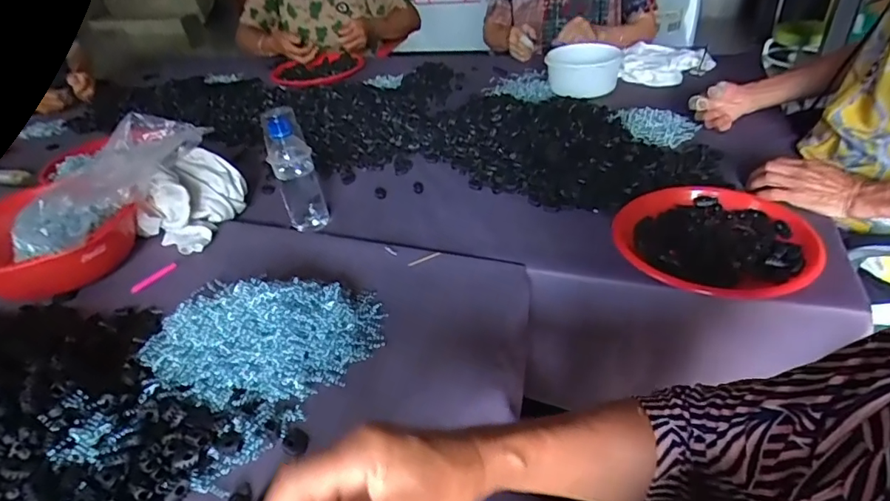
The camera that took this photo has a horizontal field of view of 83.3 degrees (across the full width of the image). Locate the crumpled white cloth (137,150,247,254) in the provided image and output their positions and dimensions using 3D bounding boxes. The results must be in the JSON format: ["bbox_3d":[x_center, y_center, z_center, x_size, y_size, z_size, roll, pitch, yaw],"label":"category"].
[{"bbox_3d":[-0.387,-0.081,0.766,0.110,0.089,0.165,4,38,13],"label":"crumpled white cloth"}]

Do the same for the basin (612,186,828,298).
[{"bbox_3d":[0.332,-0.016,0.631,0.217,0.030,0.220,-4,37,3],"label":"basin"}]

